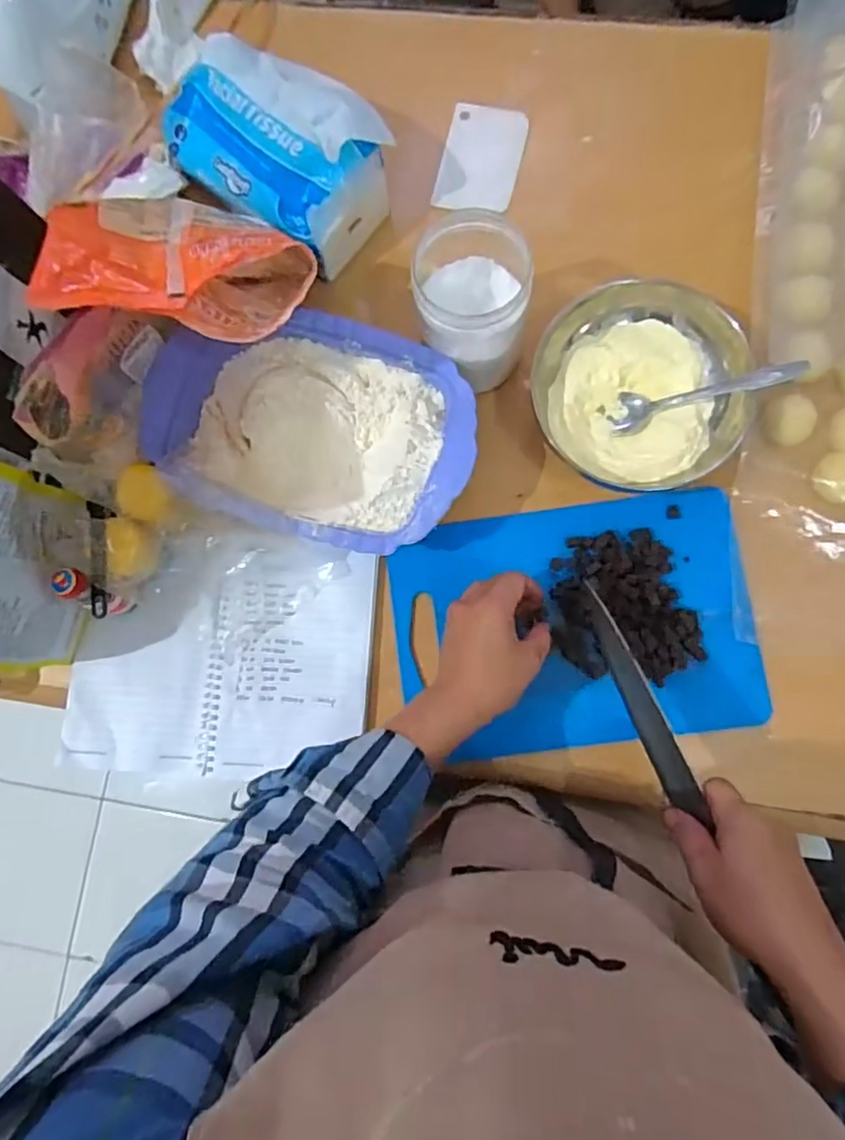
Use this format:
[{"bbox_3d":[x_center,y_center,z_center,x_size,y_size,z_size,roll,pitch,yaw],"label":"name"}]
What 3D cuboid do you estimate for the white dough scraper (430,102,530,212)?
[{"bbox_3d":[0.056,-0.397,0.598,0.077,0.007,0.108,15,87,10],"label":"white dough scraper"}]

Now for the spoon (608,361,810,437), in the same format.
[{"bbox_3d":[0.228,-0.142,0.506,0.146,0.026,0.031,-11,80,28],"label":"spoon"}]

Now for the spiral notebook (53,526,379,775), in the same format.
[{"bbox_3d":[-0.176,0.072,0.531,0.261,0.025,0.196,1,87,3],"label":"spiral notebook"}]

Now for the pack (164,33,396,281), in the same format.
[{"bbox_3d":[-0.130,-0.375,0.551,0.184,0.088,0.119,39,87,9],"label":"pack"}]

